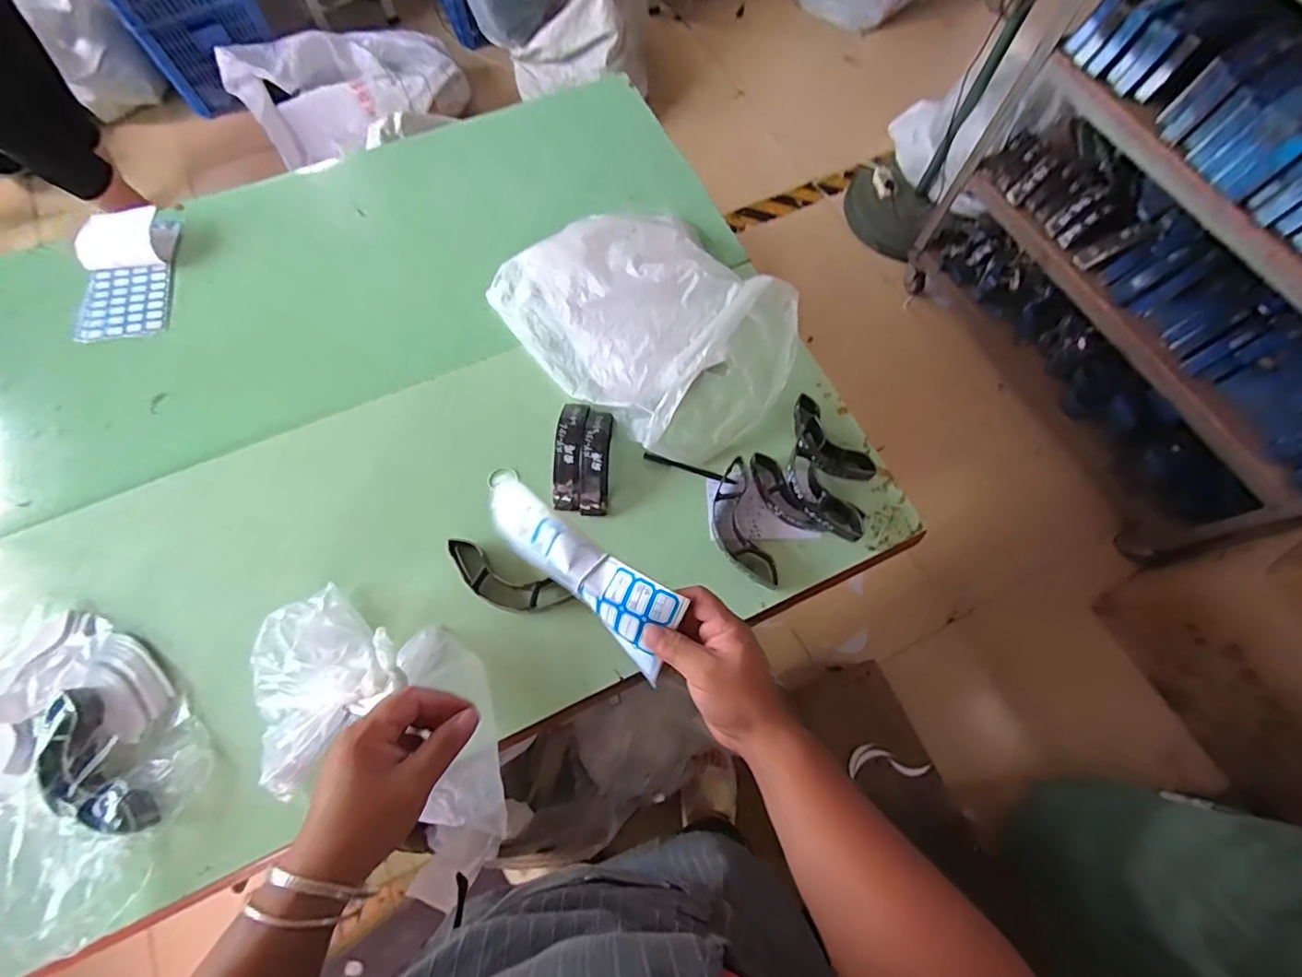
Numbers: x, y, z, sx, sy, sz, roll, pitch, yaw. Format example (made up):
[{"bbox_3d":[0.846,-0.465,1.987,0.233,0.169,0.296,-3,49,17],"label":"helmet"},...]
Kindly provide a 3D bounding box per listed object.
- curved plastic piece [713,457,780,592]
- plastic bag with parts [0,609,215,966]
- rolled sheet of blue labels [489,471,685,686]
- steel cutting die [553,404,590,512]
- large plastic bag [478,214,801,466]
[{"bbox_3d":[0.123,0.053,0.769,0.066,0.037,0.180,-10,70,-5],"label":"curved plastic piece"},{"bbox_3d":[-0.681,0.312,0.635,0.352,0.071,0.239,31,72,10],"label":"plastic bag with parts"},{"bbox_3d":[-0.060,0.066,0.456,0.201,0.048,0.054,37,73,15],"label":"rolled sheet of blue labels"},{"bbox_3d":[-0.117,-0.054,0.784,0.041,0.049,0.164,4,69,0],"label":"steel cutting die"},{"bbox_3d":[-0.007,-0.270,0.838,0.317,0.128,0.464,-42,75,-15],"label":"large plastic bag"}]

